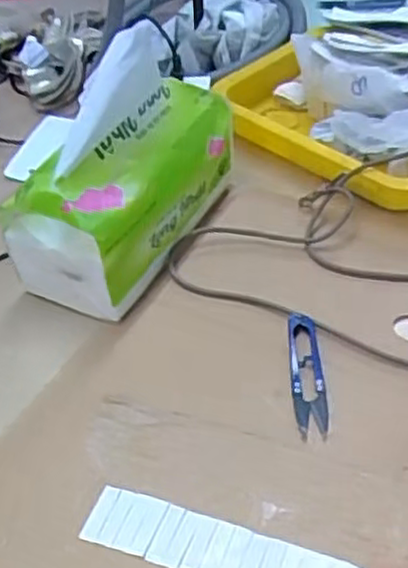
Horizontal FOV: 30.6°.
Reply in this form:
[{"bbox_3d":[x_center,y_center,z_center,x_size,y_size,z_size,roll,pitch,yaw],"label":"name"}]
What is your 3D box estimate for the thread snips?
[{"bbox_3d":[0.070,0.060,0.504,0.022,0.009,0.100,-2,44,3],"label":"thread snips"}]

